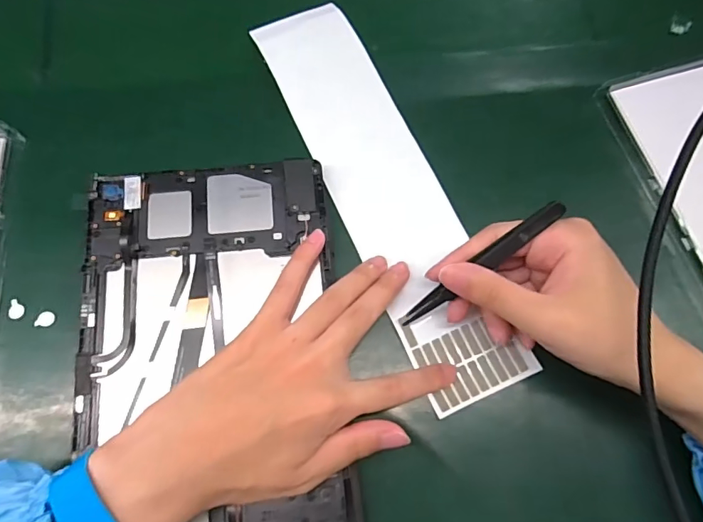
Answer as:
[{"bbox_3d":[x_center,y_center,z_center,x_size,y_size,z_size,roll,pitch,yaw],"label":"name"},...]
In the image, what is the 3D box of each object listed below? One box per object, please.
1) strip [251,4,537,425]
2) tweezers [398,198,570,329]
[{"bbox_3d":[0.019,-0.056,0.330,0.073,0.008,0.312,-23,75,-8],"label":"strip"},{"bbox_3d":[0.072,0.004,0.272,0.111,0.013,0.010,-42,77,30],"label":"tweezers"}]

